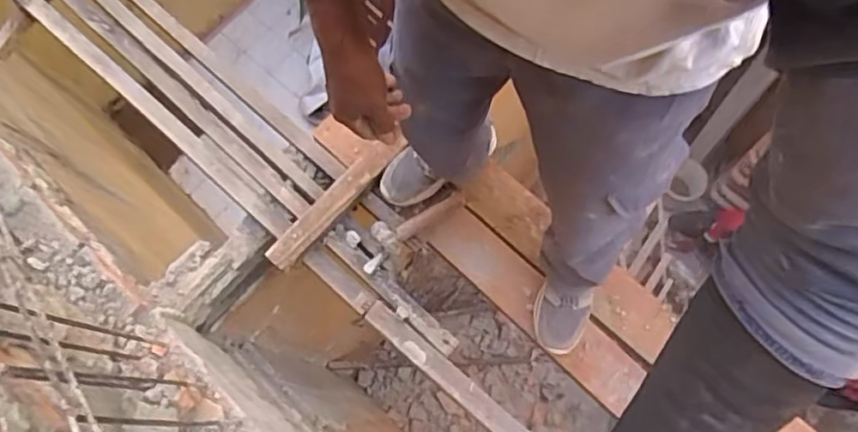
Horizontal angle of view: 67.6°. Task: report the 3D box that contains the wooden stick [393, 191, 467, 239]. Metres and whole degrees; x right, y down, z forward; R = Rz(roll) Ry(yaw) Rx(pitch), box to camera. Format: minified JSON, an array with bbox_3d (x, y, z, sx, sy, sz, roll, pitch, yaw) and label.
[{"bbox_3d":[0.001,-0.002,1.414,0.168,0.026,0.035,-31,74,-8],"label":"wooden stick"}]

